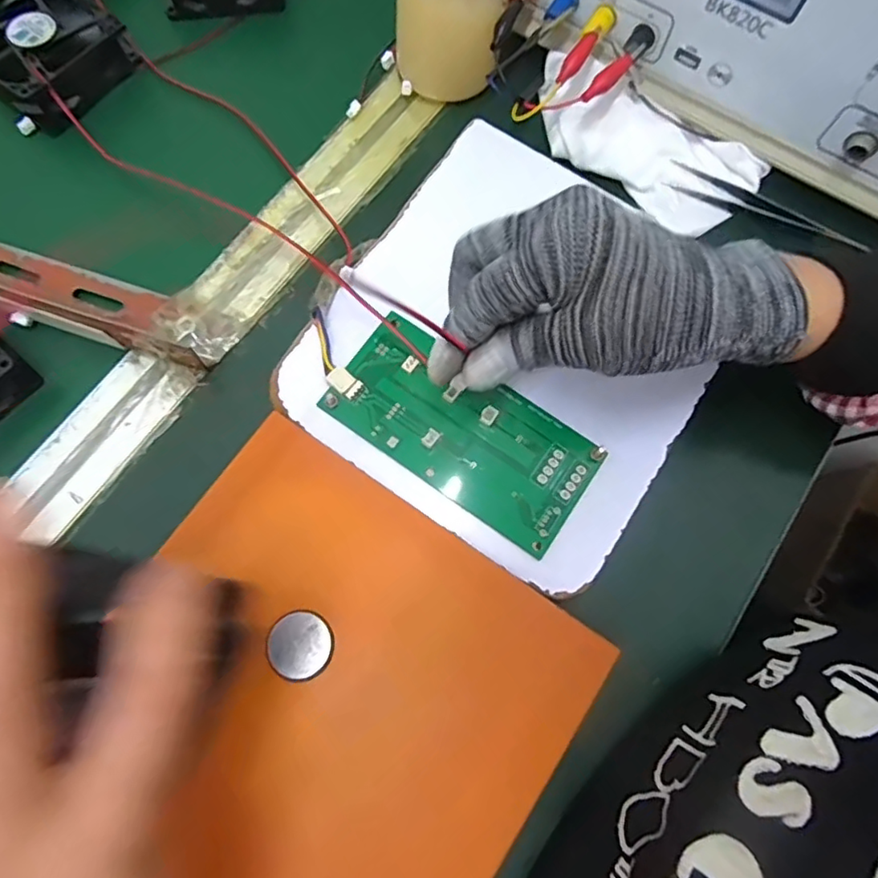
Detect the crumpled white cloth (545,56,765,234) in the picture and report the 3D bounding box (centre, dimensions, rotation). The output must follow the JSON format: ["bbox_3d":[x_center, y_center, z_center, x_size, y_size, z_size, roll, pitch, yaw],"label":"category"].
[{"bbox_3d":[0.121,-0.177,0.347,0.137,0.026,0.055,34,77,9],"label":"crumpled white cloth"}]

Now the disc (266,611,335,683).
[{"bbox_3d":[-0.062,0.092,0.261,0.028,0.004,0.029,5,73,-15],"label":"disc"}]

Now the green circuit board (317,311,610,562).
[{"bbox_3d":[0.012,-0.005,0.295,0.134,0.008,0.065,32,77,6],"label":"green circuit board"}]

